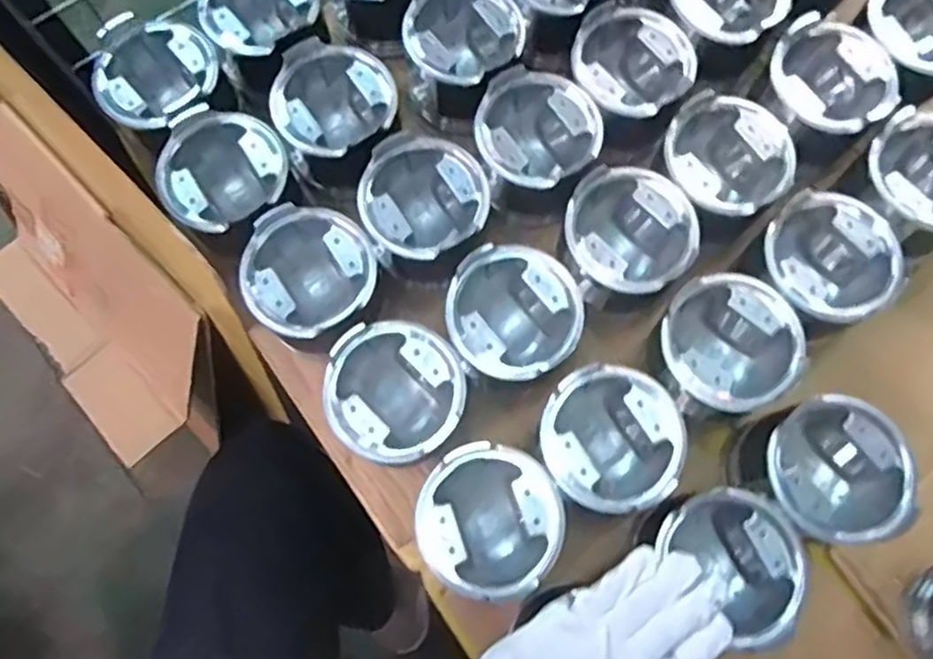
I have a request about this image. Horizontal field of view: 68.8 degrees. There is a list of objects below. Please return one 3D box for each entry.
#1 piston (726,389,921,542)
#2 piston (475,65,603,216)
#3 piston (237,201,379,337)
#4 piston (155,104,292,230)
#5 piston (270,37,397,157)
[{"bbox_3d":[0.253,0.105,0.501,0.092,0.095,0.094,0,75,0],"label":"piston"},{"bbox_3d":[0.056,-0.149,0.567,0.096,0.090,0.094,0,75,0],"label":"piston"},{"bbox_3d":[-0.116,-0.036,0.533,0.096,0.081,0.096,0,75,0],"label":"piston"},{"bbox_3d":[-0.190,-0.117,0.552,0.097,0.070,0.099,-37,78,-9],"label":"piston"},{"bbox_3d":[-0.107,-0.178,0.569,0.093,0.079,0.096,0,75,0],"label":"piston"}]

